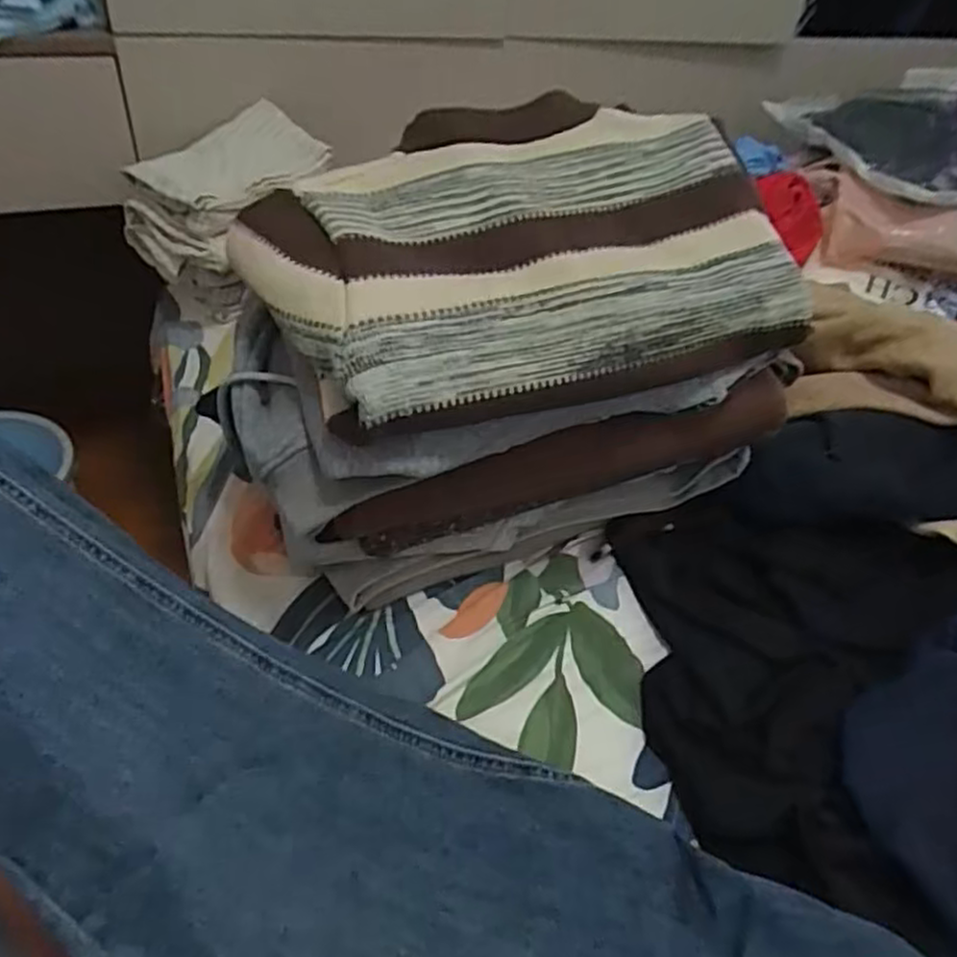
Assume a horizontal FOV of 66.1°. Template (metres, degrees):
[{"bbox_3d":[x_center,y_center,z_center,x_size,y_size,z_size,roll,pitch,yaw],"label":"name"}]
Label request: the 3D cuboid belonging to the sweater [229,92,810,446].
[{"bbox_3d":[0.030,-0.177,0.565,0.394,0.109,0.262,-13,48,-21],"label":"sweater"}]

